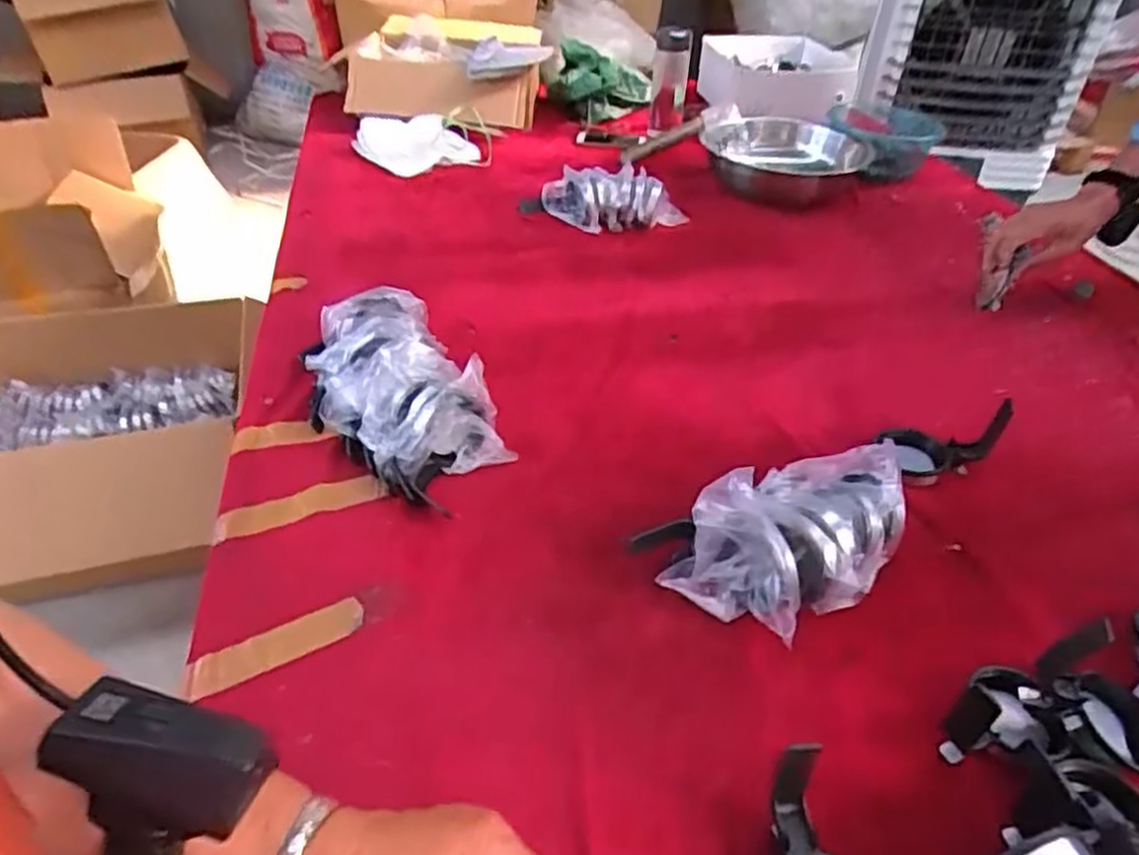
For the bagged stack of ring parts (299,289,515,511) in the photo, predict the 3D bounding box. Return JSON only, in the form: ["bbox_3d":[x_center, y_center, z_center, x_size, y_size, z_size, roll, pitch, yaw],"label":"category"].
[{"bbox_3d":[-0.184,-0.041,0.751,0.149,0.089,0.296,-20,45,-25],"label":"bagged stack of ring parts"}]

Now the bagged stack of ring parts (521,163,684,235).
[{"bbox_3d":[0.053,-0.372,1.174,0.258,0.079,0.091,13,41,12],"label":"bagged stack of ring parts"}]

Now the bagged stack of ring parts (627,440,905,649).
[{"bbox_3d":[0.182,0.086,0.607,0.213,0.094,0.139,-20,45,-25],"label":"bagged stack of ring parts"}]

